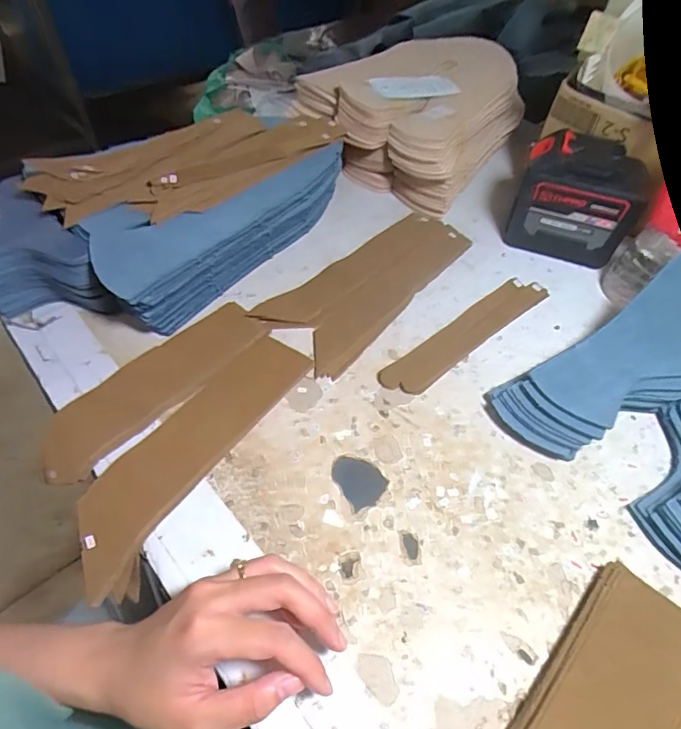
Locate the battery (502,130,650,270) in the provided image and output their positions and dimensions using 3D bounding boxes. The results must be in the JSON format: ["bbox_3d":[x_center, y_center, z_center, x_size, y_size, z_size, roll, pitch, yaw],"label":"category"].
[{"bbox_3d":[0.243,-0.173,0.505,0.118,0.105,0.074,20,54,12],"label":"battery"}]

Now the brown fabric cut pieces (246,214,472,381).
[{"bbox_3d":[0.032,-0.087,0.491,0.101,0.008,0.241,35,58,22],"label":"brown fabric cut pieces"}]

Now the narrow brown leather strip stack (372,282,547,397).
[{"bbox_3d":[0.119,-0.030,0.453,0.201,0.005,0.038,-33,60,-25],"label":"narrow brown leather strip stack"}]

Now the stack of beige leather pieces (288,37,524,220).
[{"bbox_3d":[0.088,-0.317,0.610,0.211,0.098,0.243,29,56,19],"label":"stack of beige leather pieces"}]

